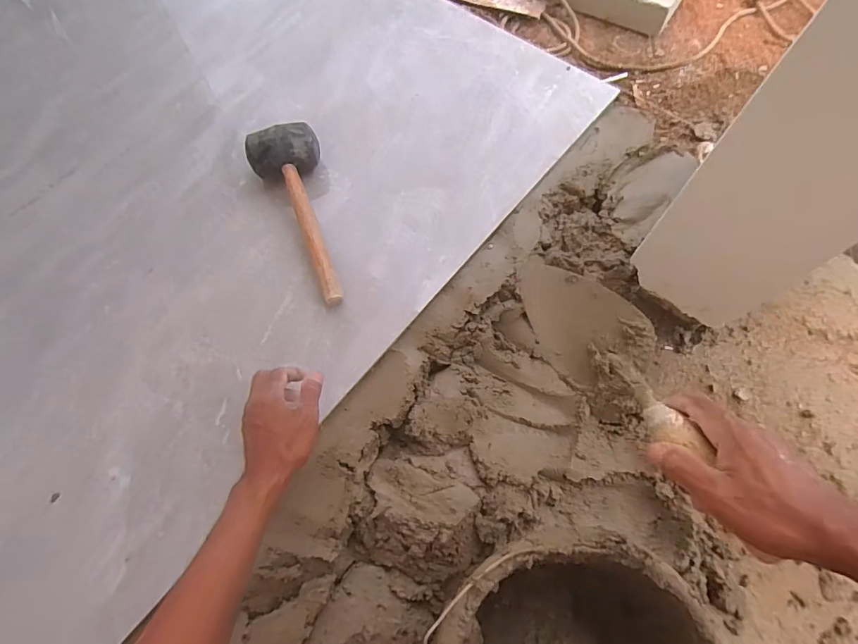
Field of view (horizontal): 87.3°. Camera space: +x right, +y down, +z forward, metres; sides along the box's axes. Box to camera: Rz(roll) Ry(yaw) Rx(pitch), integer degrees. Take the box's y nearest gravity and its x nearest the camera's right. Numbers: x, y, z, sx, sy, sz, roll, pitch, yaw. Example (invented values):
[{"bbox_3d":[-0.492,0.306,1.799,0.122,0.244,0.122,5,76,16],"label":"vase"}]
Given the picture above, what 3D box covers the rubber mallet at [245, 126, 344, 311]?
[{"bbox_3d":[-0.183,-0.154,0.646,0.102,0.072,0.280,-17,70,-7],"label":"rubber mallet"}]

